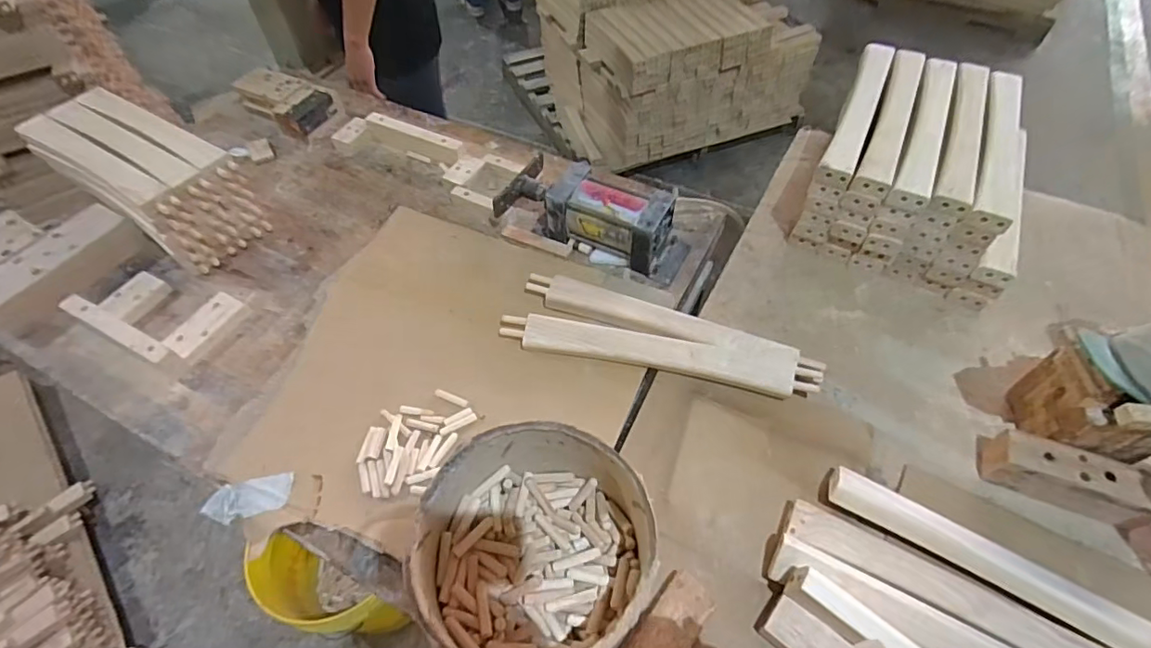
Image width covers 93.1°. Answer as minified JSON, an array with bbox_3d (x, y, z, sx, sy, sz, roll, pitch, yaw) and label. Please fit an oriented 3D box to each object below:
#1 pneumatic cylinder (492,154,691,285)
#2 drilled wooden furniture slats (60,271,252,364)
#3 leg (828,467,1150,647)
[{"bbox_3d":[0.030,-0.179,0.895,0.308,0.094,0.126,24,59,18],"label":"pneumatic cylinder"},{"bbox_3d":[-0.640,-0.023,0.832,0.221,0.046,0.139,21,58,16],"label":"drilled wooden furniture slats"},{"bbox_3d":[0.465,0.262,0.589,0.363,0.033,0.049,28,60,20],"label":"leg"}]

